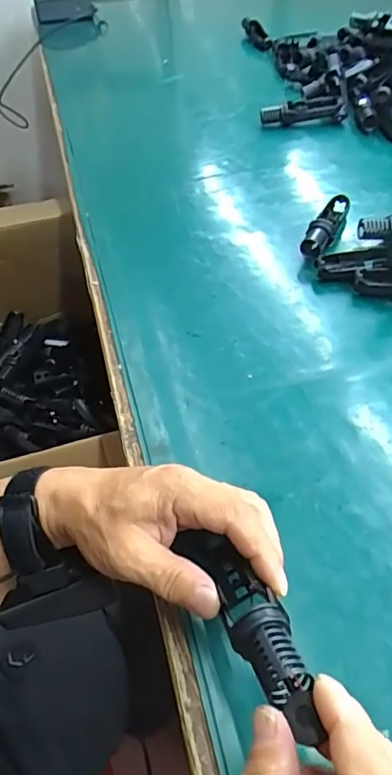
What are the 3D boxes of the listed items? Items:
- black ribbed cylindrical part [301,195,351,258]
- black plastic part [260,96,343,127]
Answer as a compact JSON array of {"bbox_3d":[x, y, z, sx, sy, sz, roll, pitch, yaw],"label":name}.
[{"bbox_3d":[0.151,-0.190,0.598,0.028,0.024,0.126,18,52,18],"label":"black ribbed cylindrical part"},{"bbox_3d":[0.164,-0.423,0.802,0.122,0.023,0.026,-10,49,-5],"label":"black plastic part"}]

